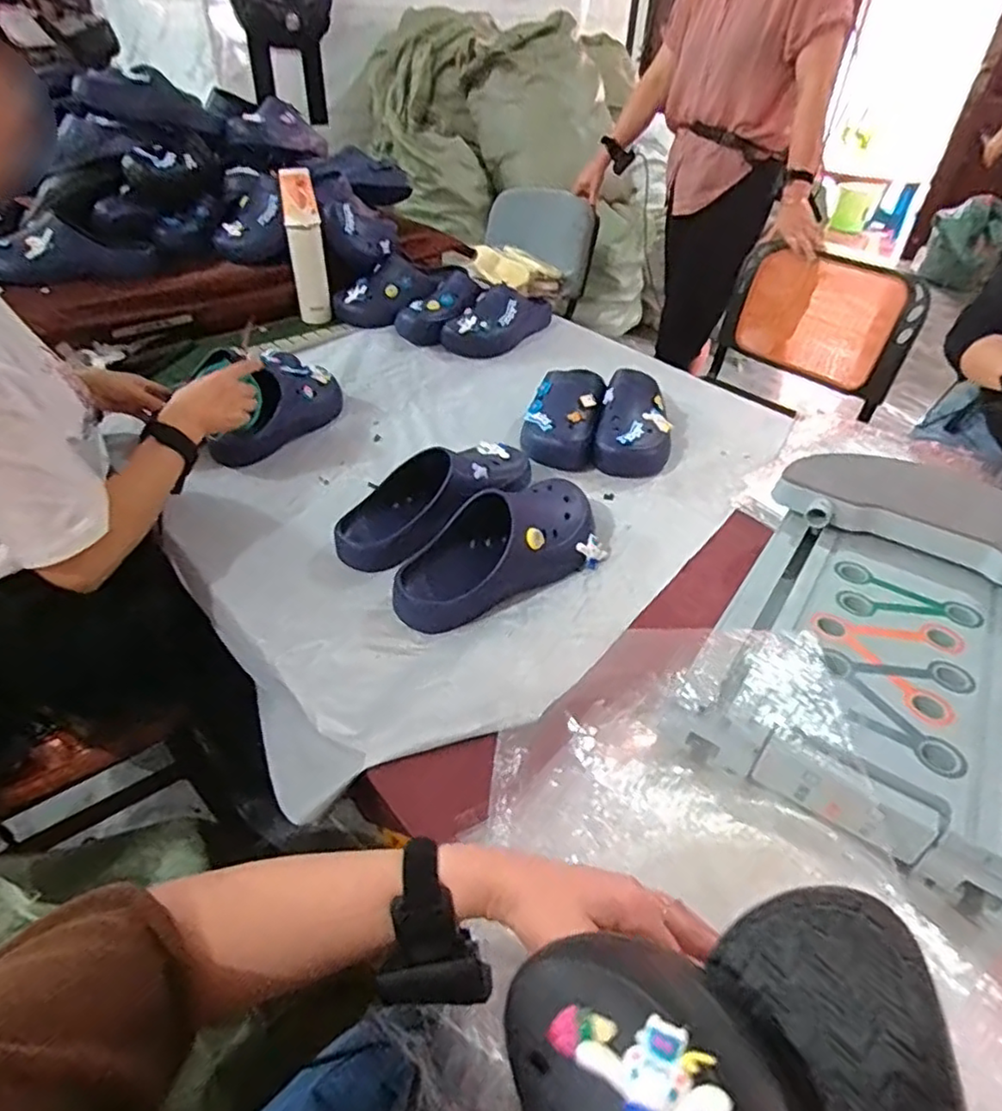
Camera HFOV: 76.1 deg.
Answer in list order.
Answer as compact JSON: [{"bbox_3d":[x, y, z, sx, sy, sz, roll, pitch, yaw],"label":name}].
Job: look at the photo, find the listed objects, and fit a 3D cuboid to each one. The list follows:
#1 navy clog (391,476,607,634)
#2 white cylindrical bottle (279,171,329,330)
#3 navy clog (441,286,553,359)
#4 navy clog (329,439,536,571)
[{"bbox_3d":[0.002,-0.015,0.771,0.290,0.098,0.111,-24,47,-29],"label":"navy clog"},{"bbox_3d":[-0.395,-0.618,1.298,0.066,0.275,0.069,-8,41,-14],"label":"white cylindrical bottle"},{"bbox_3d":[0.006,-0.508,1.354,0.113,0.087,0.283,25,45,24],"label":"navy clog"},{"bbox_3d":[-0.077,-0.077,0.840,0.293,0.091,0.143,-27,49,-31],"label":"navy clog"}]

